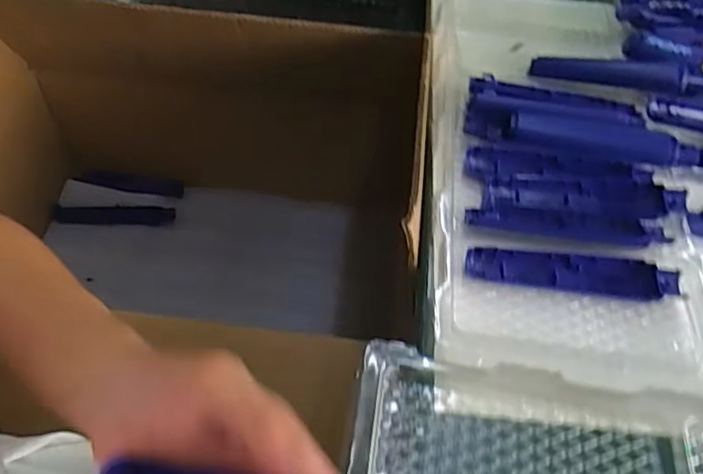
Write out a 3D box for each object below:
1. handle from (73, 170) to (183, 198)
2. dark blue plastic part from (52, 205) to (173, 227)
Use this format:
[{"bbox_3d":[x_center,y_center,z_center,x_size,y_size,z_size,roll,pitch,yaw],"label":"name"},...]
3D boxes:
[{"bbox_3d":[-0.340,-0.082,0.923,0.159,0.006,0.027,7,75,-6],"label":"handle"},{"bbox_3d":[-0.354,-0.031,0.902,0.173,0.010,0.033,-2,74,-3],"label":"dark blue plastic part"}]

